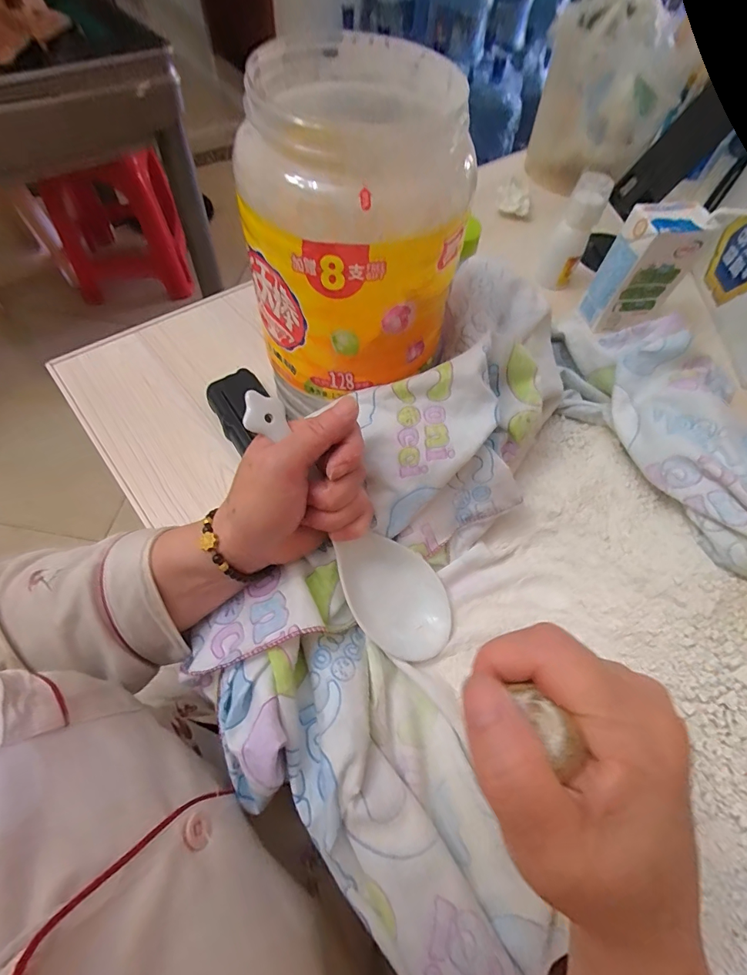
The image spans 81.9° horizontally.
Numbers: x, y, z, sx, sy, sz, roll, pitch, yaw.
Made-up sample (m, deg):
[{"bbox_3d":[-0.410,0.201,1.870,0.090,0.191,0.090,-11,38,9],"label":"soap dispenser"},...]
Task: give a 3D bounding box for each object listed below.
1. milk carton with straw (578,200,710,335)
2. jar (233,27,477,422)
[{"bbox_3d":[0.256,-0.207,0.413,0.069,0.101,0.044,-7,61,-7],"label":"milk carton with straw"},{"bbox_3d":[-0.019,-0.168,0.297,0.127,0.175,0.142,-10,62,-9],"label":"jar"}]

